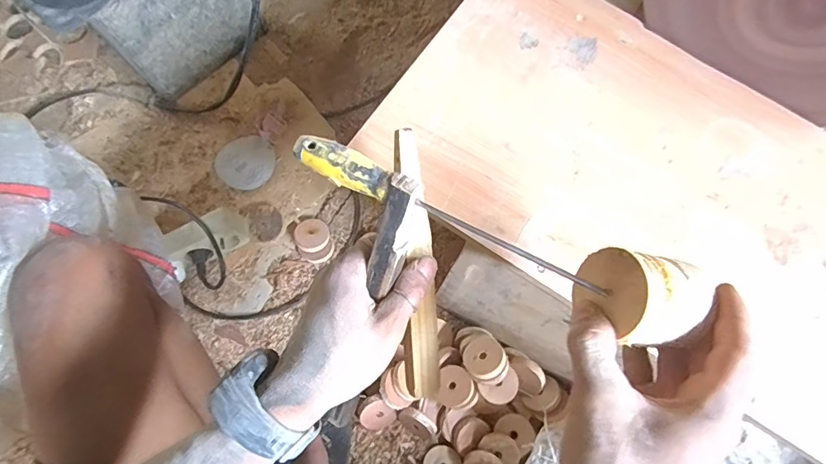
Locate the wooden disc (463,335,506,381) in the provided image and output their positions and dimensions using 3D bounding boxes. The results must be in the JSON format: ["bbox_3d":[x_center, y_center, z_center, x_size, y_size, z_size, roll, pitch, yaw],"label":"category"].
[{"bbox_3d":[0.089,0.157,0.586,0.049,0.008,0.052,-7,61,13],"label":"wooden disc"}]

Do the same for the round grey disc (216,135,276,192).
[{"bbox_3d":[-0.269,-0.115,0.755,0.090,0.008,0.099,-36,75,-13],"label":"round grey disc"}]

